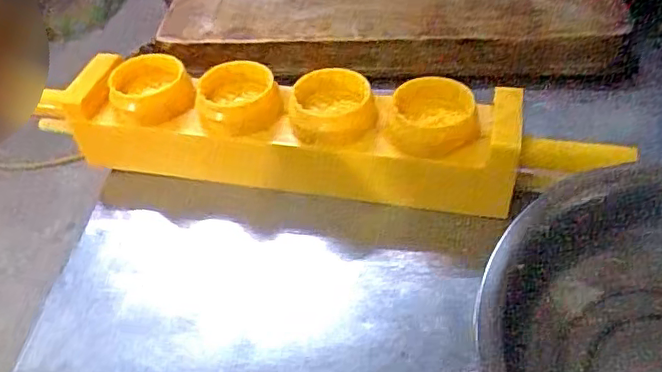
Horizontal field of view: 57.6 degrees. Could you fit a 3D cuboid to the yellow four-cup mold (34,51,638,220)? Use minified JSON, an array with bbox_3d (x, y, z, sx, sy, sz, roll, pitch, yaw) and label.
[{"bbox_3d":[-0.043,-0.056,0.597,0.595,0.107,0.088,5,46,11],"label":"yellow four-cup mold"}]

